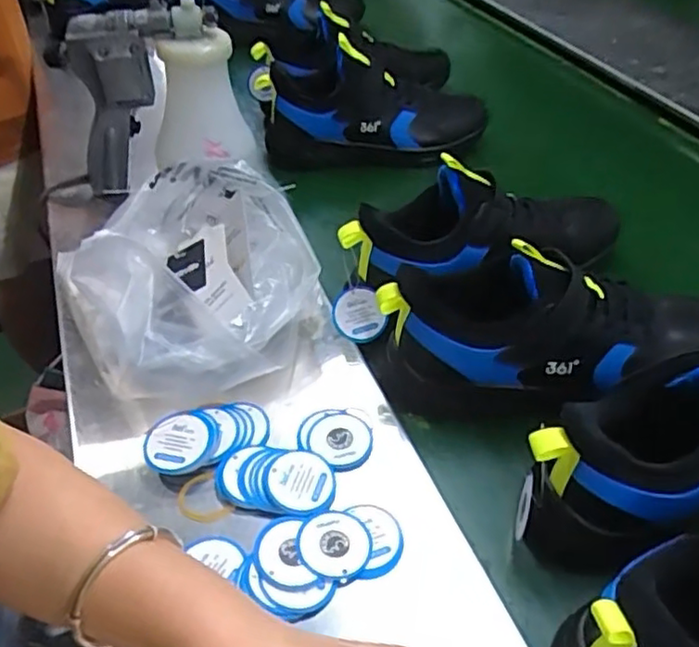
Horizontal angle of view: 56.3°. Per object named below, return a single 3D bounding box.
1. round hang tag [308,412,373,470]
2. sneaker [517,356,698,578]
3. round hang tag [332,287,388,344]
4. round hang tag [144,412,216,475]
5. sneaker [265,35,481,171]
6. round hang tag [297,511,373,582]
[{"bbox_3d":[-0.006,0.088,0.496,0.044,0.007,0.041,-5,55,7],"label":"round hang tag"},{"bbox_3d":[0.261,0.080,0.438,0.288,0.118,0.103,-14,46,-8],"label":"sneaker"},{"bbox_3d":[0.008,-0.006,0.580,0.044,0.010,0.050,-30,82,8],"label":"round hang tag"},{"bbox_3d":[-0.125,0.087,0.476,0.045,0.007,0.046,1,57,-2],"label":"round hang tag"},{"bbox_3d":[0.028,-0.267,0.820,0.269,0.133,0.090,0,46,5],"label":"sneaker"},{"bbox_3d":[-0.010,0.145,0.430,0.047,0.004,0.048,4,42,-3],"label":"round hang tag"}]

